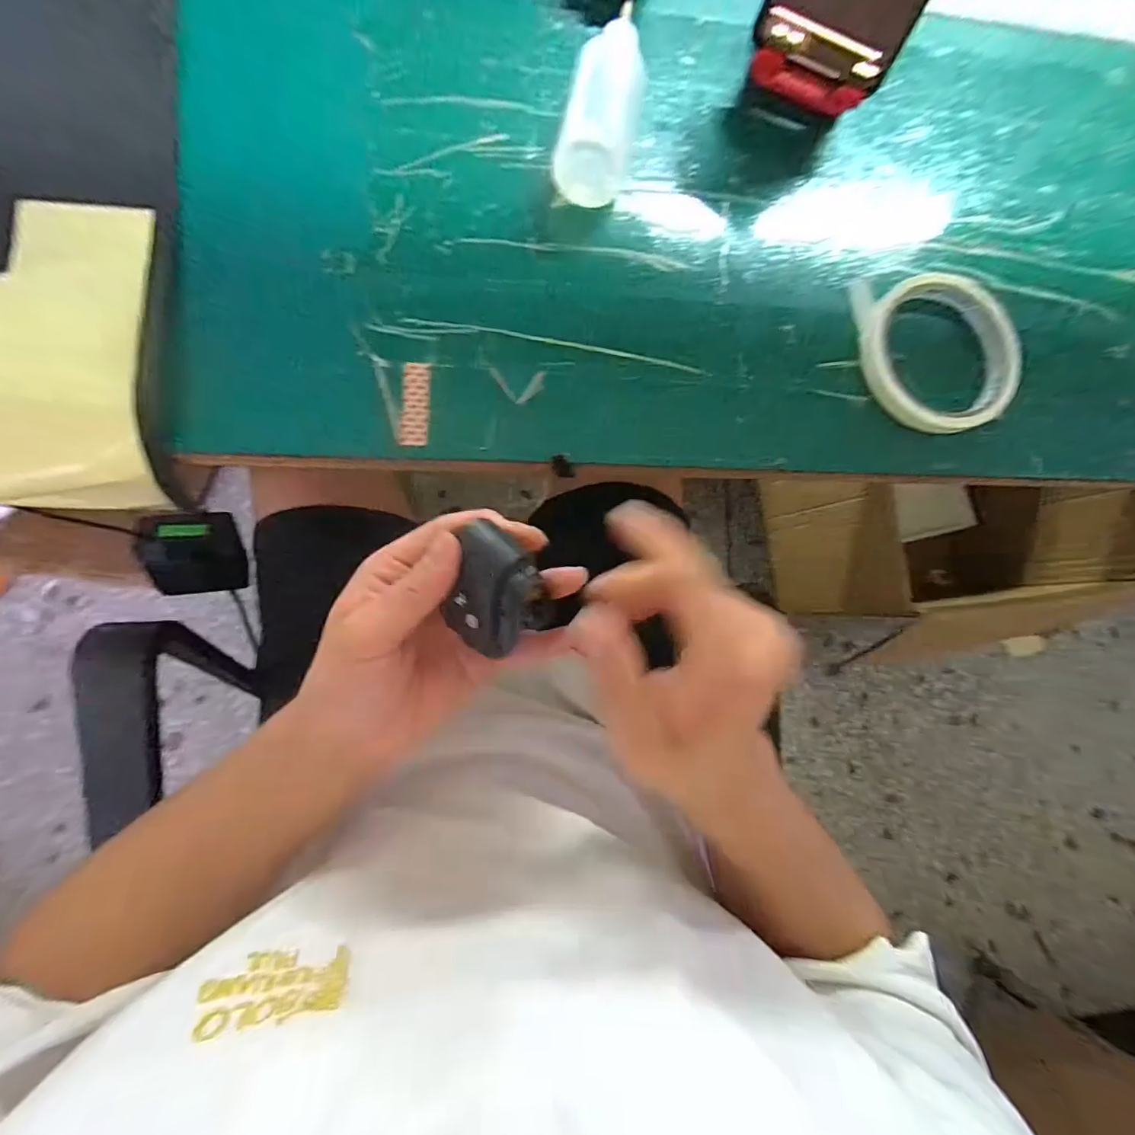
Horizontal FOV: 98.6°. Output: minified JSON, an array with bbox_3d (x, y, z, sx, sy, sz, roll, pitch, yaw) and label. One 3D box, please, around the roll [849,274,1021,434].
[{"bbox_3d":[0.218,-0.125,0.288,0.092,0.015,0.092,0,86,-7],"label":"roll"}]

